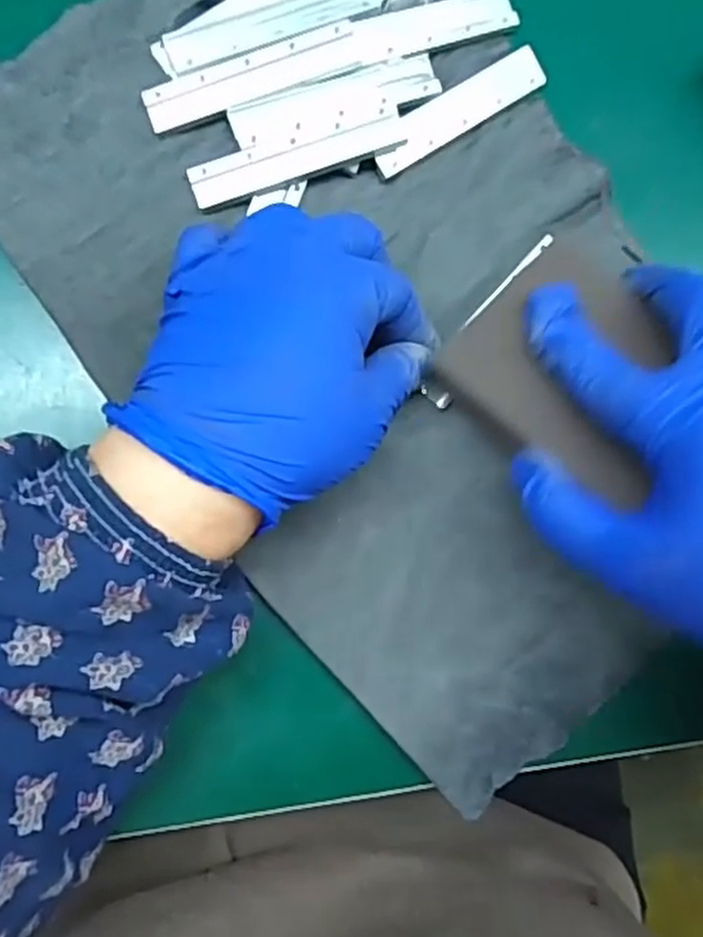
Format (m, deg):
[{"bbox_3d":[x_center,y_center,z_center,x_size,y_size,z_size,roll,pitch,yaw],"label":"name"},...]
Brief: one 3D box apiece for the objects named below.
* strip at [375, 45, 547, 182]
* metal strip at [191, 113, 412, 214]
[{"bbox_3d":[0.043,-0.141,0.291,0.081,0.005,0.017,-36,113,-13],"label":"strip"},{"bbox_3d":[-0.020,-0.117,0.278,0.082,0.007,0.015,-19,89,-10],"label":"metal strip"}]

